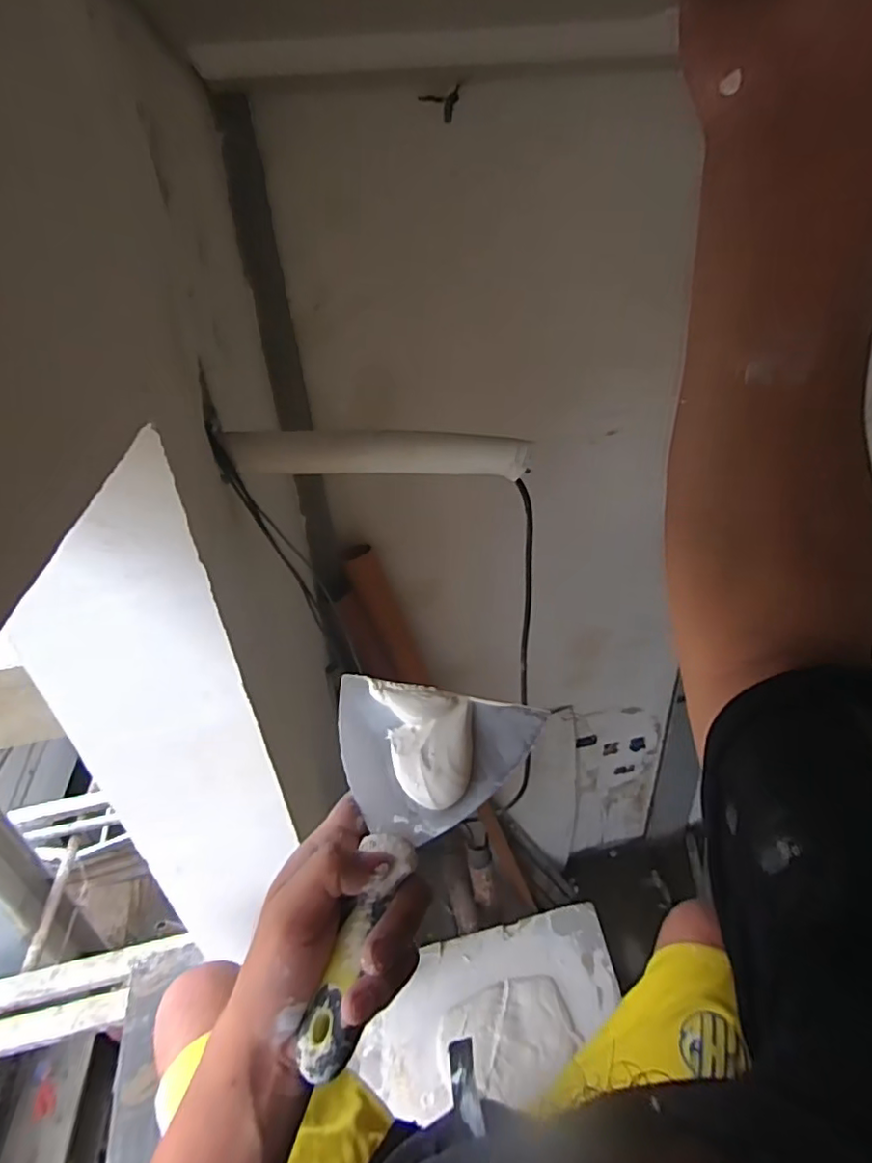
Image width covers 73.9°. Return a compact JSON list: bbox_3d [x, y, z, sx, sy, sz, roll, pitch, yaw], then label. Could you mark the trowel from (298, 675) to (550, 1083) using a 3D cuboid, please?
[{"bbox_3d":[-0.026,0.156,0.335,0.130,0.035,0.197,6,57,25],"label":"trowel"}]

